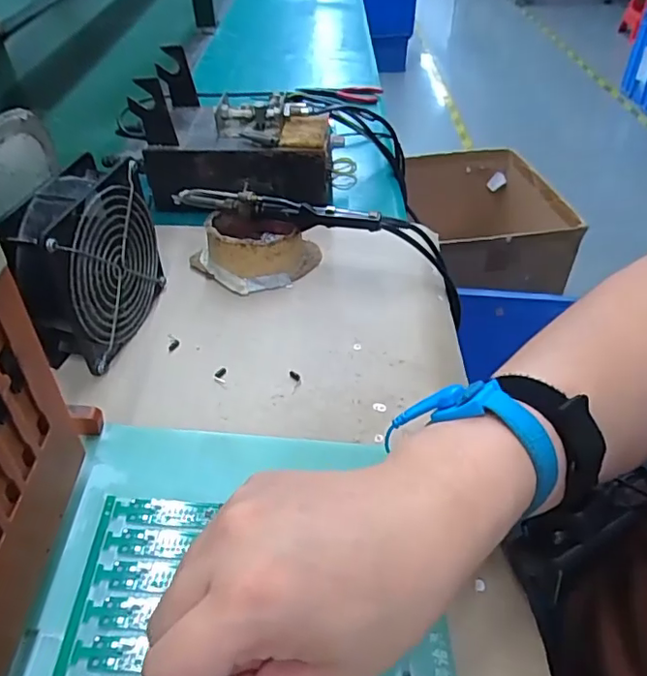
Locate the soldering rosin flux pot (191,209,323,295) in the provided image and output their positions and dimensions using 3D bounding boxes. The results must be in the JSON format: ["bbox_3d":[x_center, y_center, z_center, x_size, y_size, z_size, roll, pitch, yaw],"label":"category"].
[{"bbox_3d":[-0.060,-0.086,0.495,0.092,0.044,0.091,-1,43,1],"label":"soldering rosin flux pot"}]

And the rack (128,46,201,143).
[{"bbox_3d":[-0.160,-0.246,0.556,0.036,0.060,0.111,1,43,2],"label":"rack"}]

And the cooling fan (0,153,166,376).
[{"bbox_3d":[-0.170,-0.056,0.408,0.048,0.118,0.122,9,43,11],"label":"cooling fan"}]

